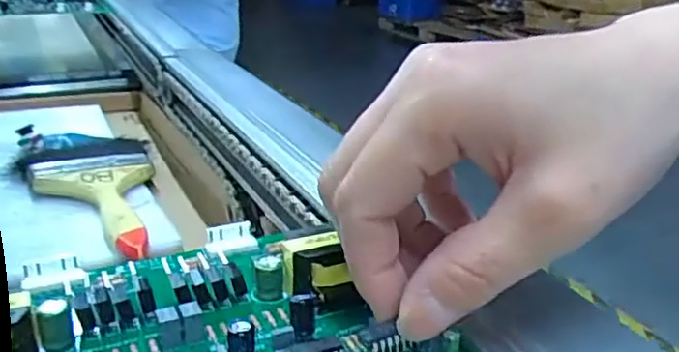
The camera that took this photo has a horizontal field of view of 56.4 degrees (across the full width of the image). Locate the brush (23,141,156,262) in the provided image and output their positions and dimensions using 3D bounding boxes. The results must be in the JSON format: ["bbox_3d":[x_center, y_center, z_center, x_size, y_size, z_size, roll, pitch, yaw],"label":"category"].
[{"bbox_3d":[-0.191,0.015,0.491,0.095,0.024,0.214,-6,24,-21],"label":"brush"}]

